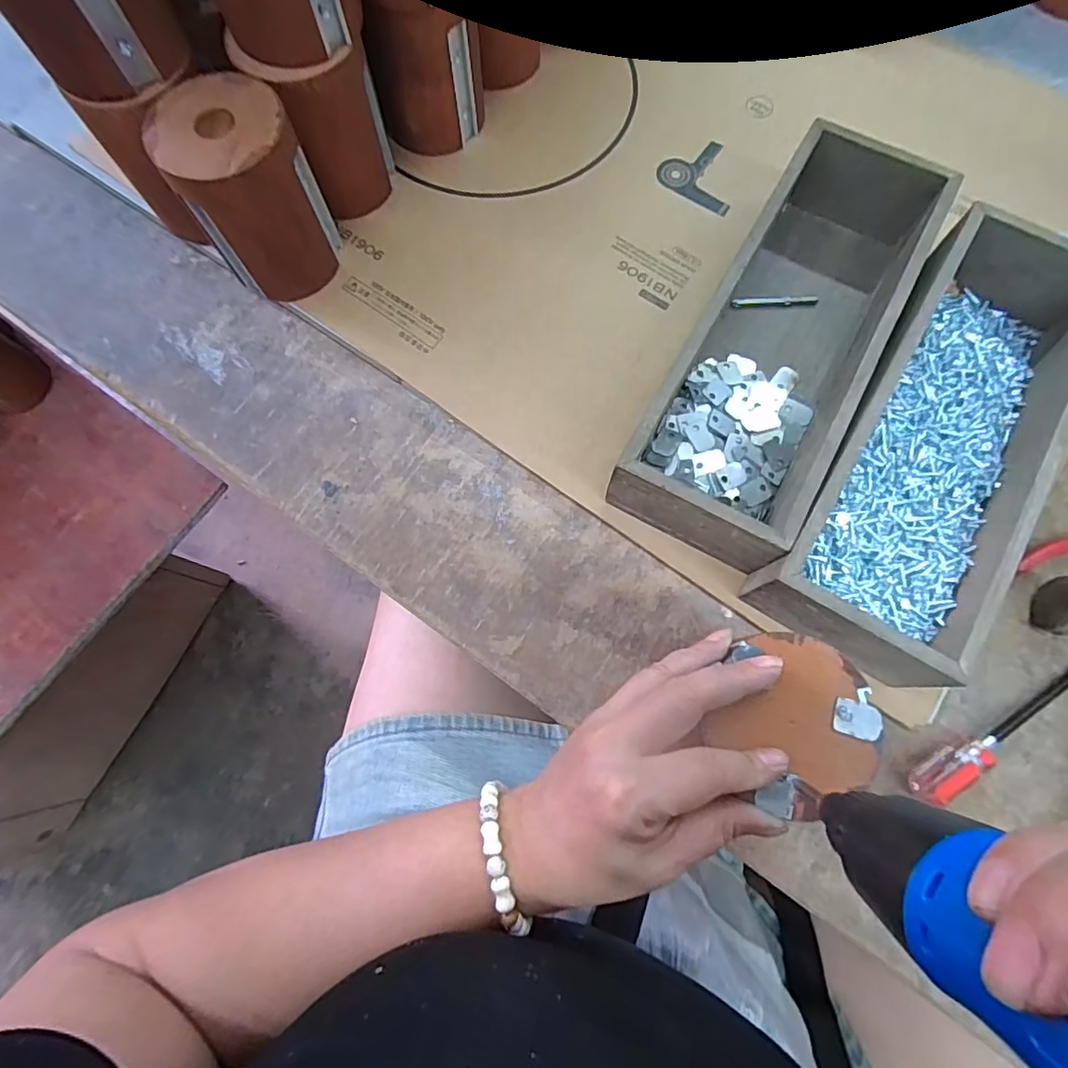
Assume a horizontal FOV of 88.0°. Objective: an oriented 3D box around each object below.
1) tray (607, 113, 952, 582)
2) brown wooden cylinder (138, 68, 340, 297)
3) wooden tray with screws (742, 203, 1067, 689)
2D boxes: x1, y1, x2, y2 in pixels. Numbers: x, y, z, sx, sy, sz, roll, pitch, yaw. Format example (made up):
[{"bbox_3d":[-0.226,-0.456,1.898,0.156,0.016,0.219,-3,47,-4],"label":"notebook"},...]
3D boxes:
[{"bbox_3d":[0.162,-0.128,0.352,0.097,0.072,0.295,29,79,8],"label":"tray"},{"bbox_3d":[-0.179,-0.218,0.368,0.074,0.115,0.076,0,77,2],"label":"brown wooden cylinder"},{"bbox_3d":[0.237,-0.058,0.333,0.101,0.077,0.285,30,79,8],"label":"wooden tray with screws"}]

